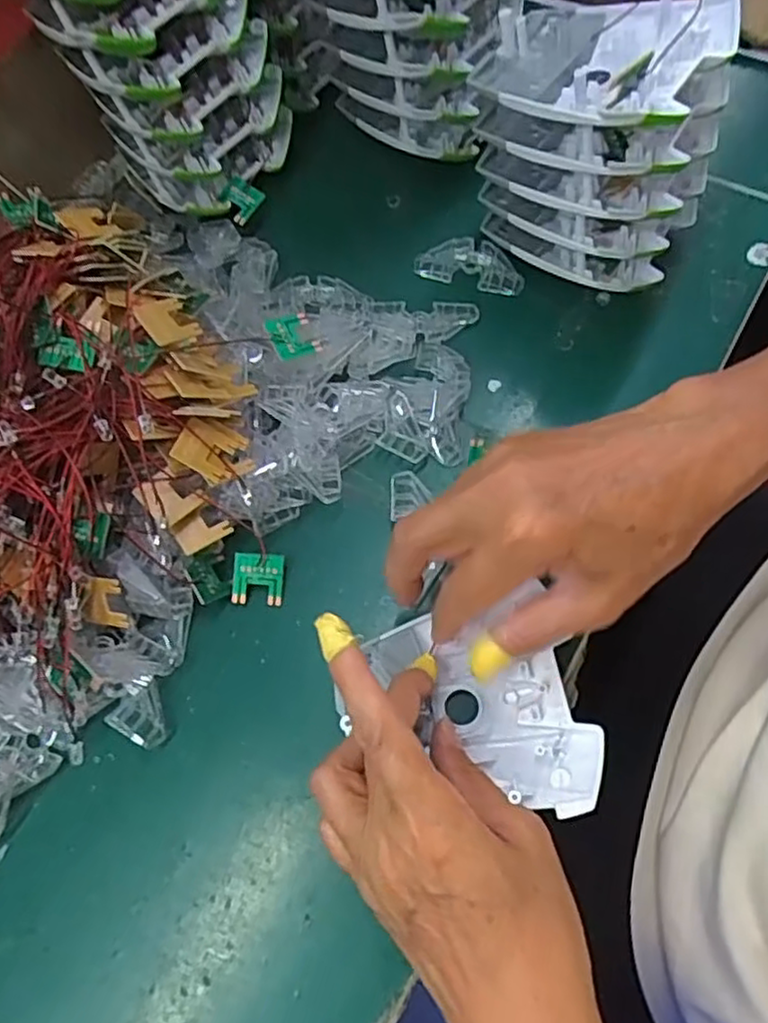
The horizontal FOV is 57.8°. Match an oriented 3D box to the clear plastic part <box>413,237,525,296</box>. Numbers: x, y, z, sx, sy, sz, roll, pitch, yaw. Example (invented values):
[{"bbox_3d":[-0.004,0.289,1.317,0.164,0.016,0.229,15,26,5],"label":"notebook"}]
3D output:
[{"bbox_3d":[0.054,-0.152,0.427,0.066,0.010,0.029,18,70,8],"label":"clear plastic part"}]

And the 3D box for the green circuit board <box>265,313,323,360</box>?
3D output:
[{"bbox_3d":[-0.048,-0.094,0.371,0.025,0.004,0.023,-24,84,-29],"label":"green circuit board"}]

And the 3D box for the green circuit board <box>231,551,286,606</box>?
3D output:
[{"bbox_3d":[-0.064,0.034,0.352,0.025,0.004,0.026,4,86,-1],"label":"green circuit board"}]

